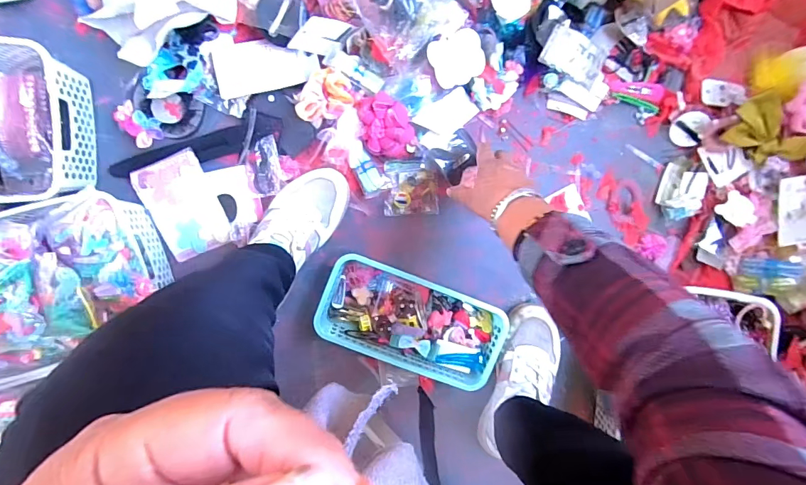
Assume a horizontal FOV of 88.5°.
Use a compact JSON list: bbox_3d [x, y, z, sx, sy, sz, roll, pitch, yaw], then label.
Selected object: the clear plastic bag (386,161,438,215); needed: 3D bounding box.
[{"bbox_3d":[0.014,-0.079,0.605,0.079,0.022,0.079,-4,105,-9],"label":"clear plastic bag"}]

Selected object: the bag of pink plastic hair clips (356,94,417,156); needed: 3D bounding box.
[{"bbox_3d":[-0.022,-0.156,0.574,0.066,0.033,0.093,-4,118,18],"label":"bag of pink plastic hair clips"}]

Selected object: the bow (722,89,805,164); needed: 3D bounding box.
[{"bbox_3d":[0.518,-0.150,0.587,0.138,0.067,0.065,32,94,-5],"label":"bow"}]

